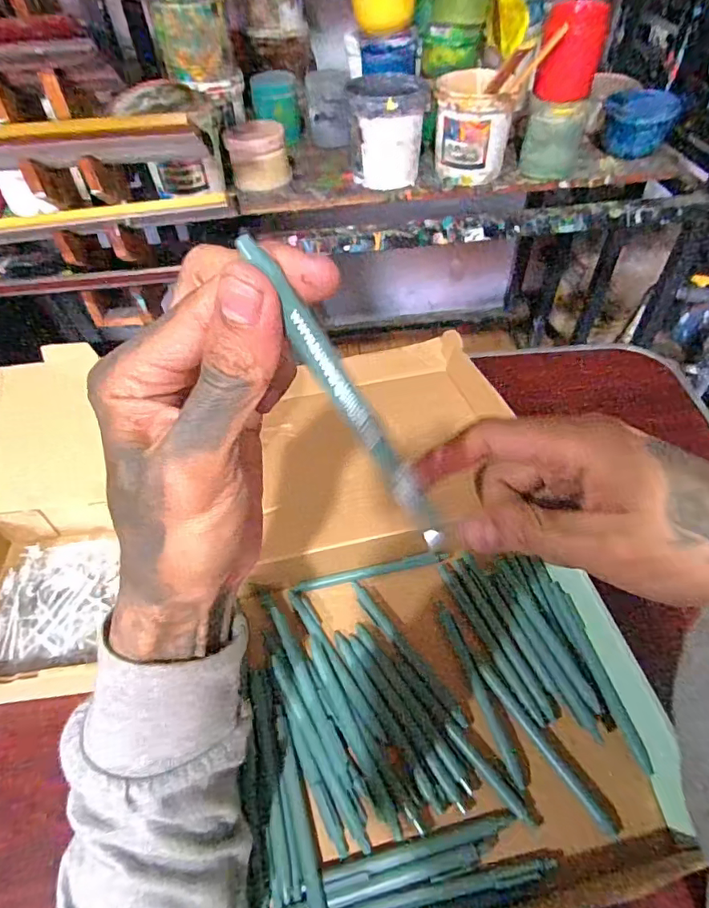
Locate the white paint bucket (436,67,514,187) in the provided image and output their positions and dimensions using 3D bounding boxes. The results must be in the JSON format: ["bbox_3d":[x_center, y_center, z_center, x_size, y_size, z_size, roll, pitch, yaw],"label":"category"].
[{"bbox_3d":[0.183,-0.501,0.785,0.115,0.138,0.100,8,51,9],"label":"white paint bucket"}]

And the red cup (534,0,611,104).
[{"bbox_3d":[0.299,-0.556,0.693,0.079,0.097,0.064,13,52,13],"label":"red cup"}]

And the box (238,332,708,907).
[{"bbox_3d":[0.051,0.108,0.444,0.297,0.055,0.477,-6,50,-3],"label":"box"}]

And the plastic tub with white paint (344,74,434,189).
[{"bbox_3d":[0.051,-0.502,0.788,0.112,0.125,0.110,3,50,4],"label":"plastic tub with white paint"}]

